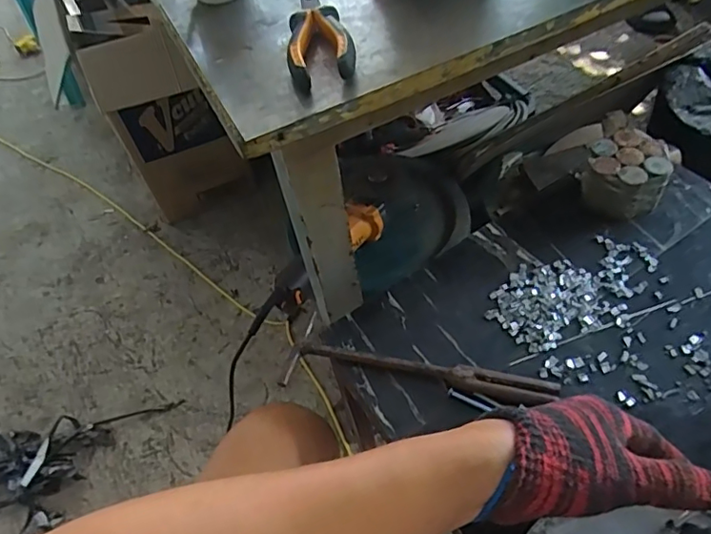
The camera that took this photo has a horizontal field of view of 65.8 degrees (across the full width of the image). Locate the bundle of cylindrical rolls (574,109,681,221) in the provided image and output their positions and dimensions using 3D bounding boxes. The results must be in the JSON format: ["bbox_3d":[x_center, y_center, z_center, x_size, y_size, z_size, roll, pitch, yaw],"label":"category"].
[{"bbox_3d":[0.263,-0.091,0.540,0.079,0.056,0.076,23,59,23],"label":"bundle of cylindrical rolls"}]

